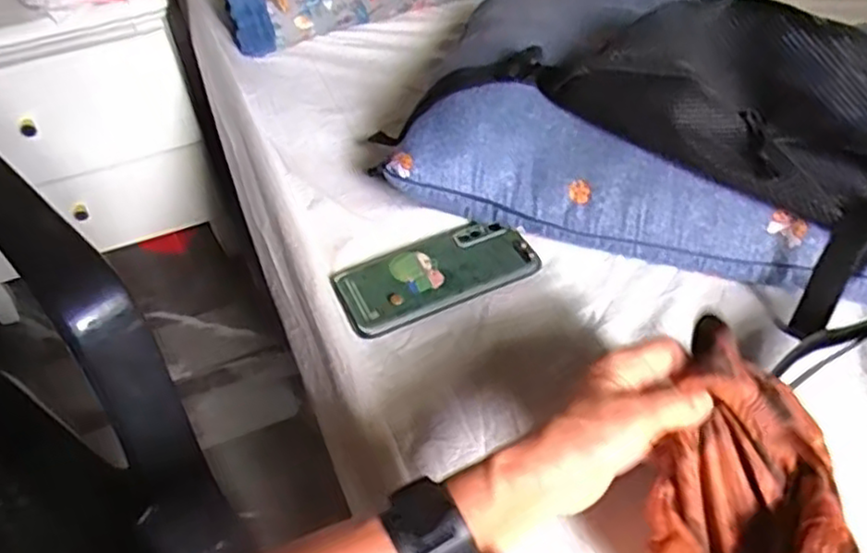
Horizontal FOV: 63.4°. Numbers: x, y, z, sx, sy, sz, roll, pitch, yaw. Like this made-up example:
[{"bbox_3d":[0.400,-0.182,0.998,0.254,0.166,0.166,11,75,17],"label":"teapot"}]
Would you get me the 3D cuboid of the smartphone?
[{"bbox_3d":[0.001,-0.005,0.590,0.163,0.009,0.080,-20,48,-13],"label":"smartphone"}]

